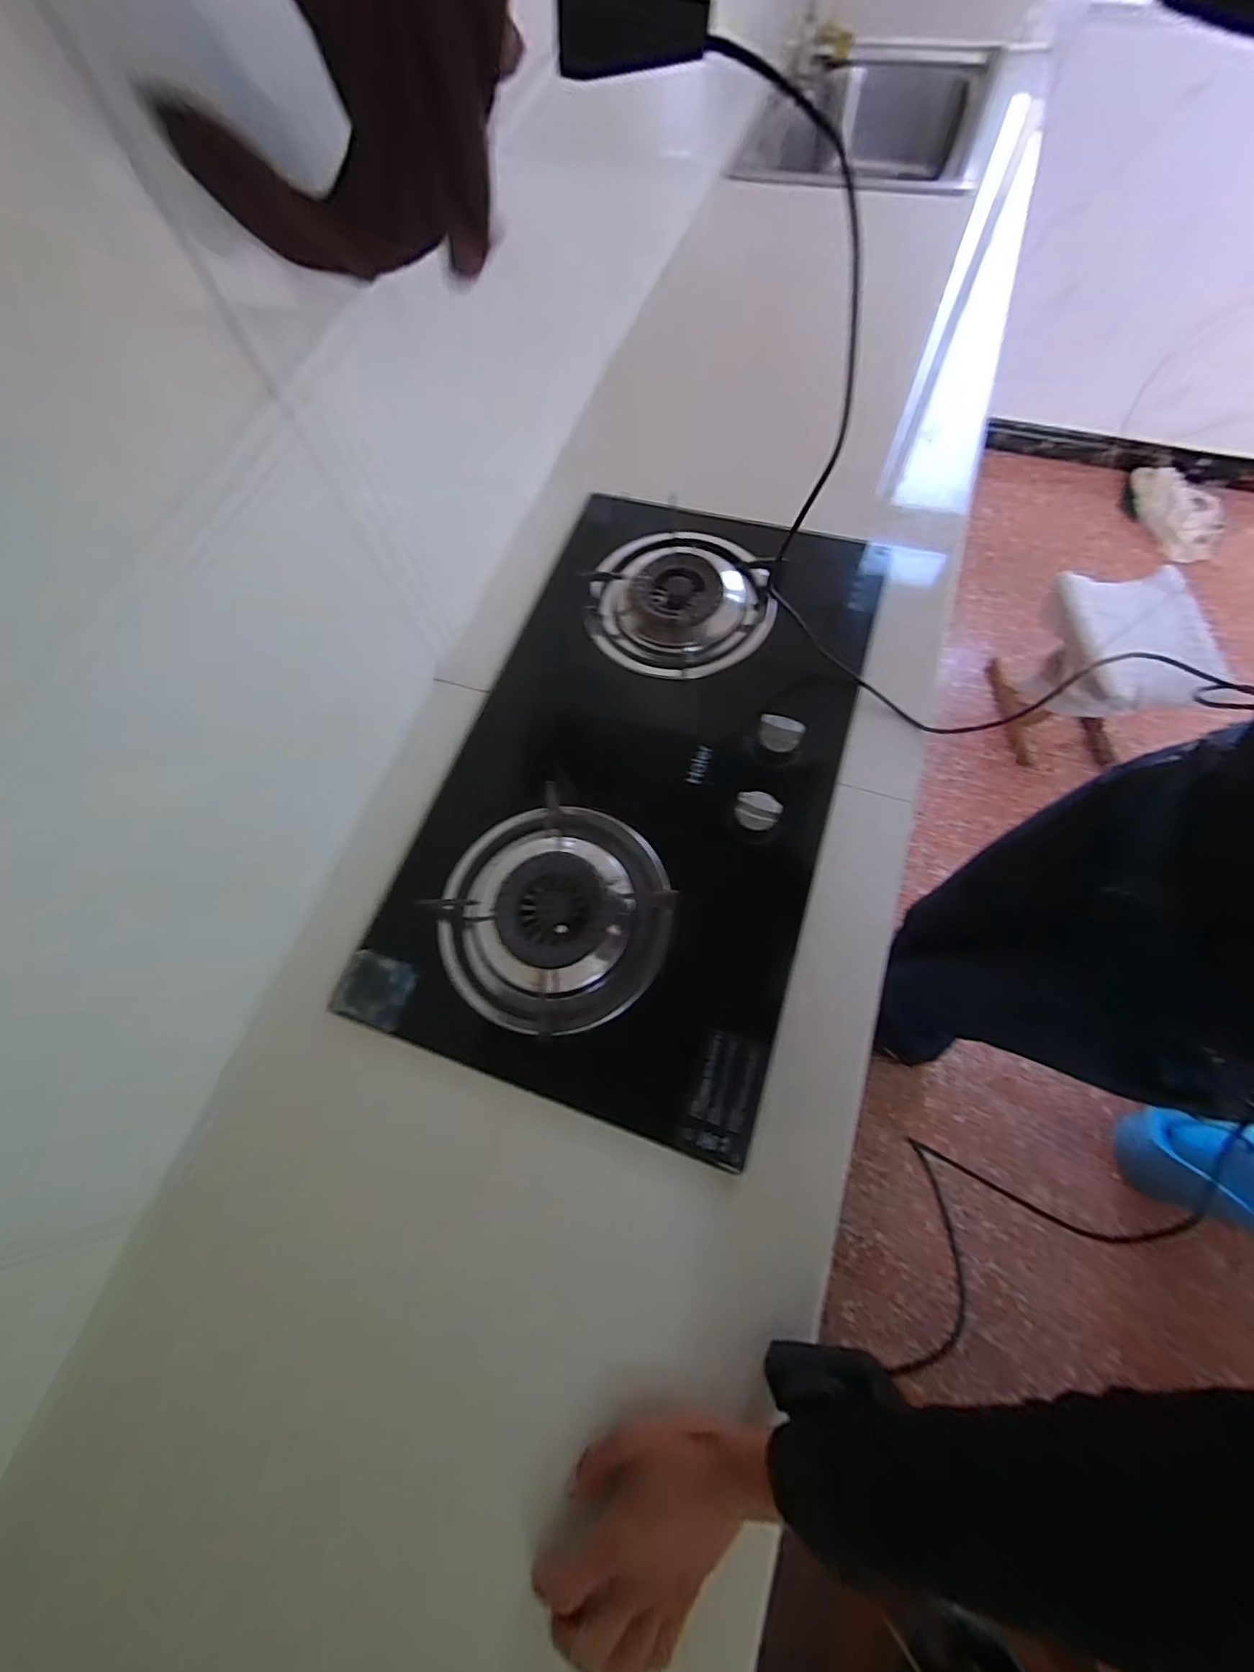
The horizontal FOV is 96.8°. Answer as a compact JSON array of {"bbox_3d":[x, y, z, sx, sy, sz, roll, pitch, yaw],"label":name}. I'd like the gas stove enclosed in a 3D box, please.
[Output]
[{"bbox_3d":[0.014,-0.083,0.615,0.406,0.075,0.695,16,71,10],"label":"gas stove"}]

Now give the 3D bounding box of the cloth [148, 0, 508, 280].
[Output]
[{"bbox_3d":[-0.156,-0.419,0.303,0.181,0.162,0.056,-8,70,-2],"label":"cloth"}]

